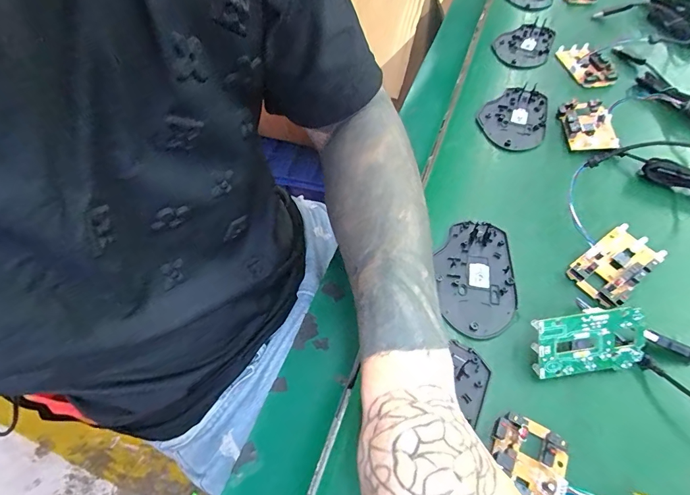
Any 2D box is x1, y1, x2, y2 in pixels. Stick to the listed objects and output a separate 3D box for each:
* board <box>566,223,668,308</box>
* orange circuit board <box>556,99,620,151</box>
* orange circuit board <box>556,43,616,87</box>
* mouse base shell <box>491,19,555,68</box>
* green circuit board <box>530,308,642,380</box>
[{"bbox_3d":[0.232,0.014,0.322,0.079,0.013,0.045,-31,62,-18],"label":"board"},{"bbox_3d":[0.266,-0.133,0.412,0.046,0.016,0.075,2,57,2],"label":"orange circuit board"},{"bbox_3d":[0.312,-0.239,0.489,0.046,0.017,0.085,-6,57,-3],"label":"orange circuit board"},{"bbox_3d":[0.246,-0.282,0.524,0.074,0.012,0.114,19,59,13],"label":"mouse base shell"},{"bbox_3d":[0.178,0.067,0.271,0.085,0.009,0.046,-6,100,-4],"label":"green circuit board"}]

